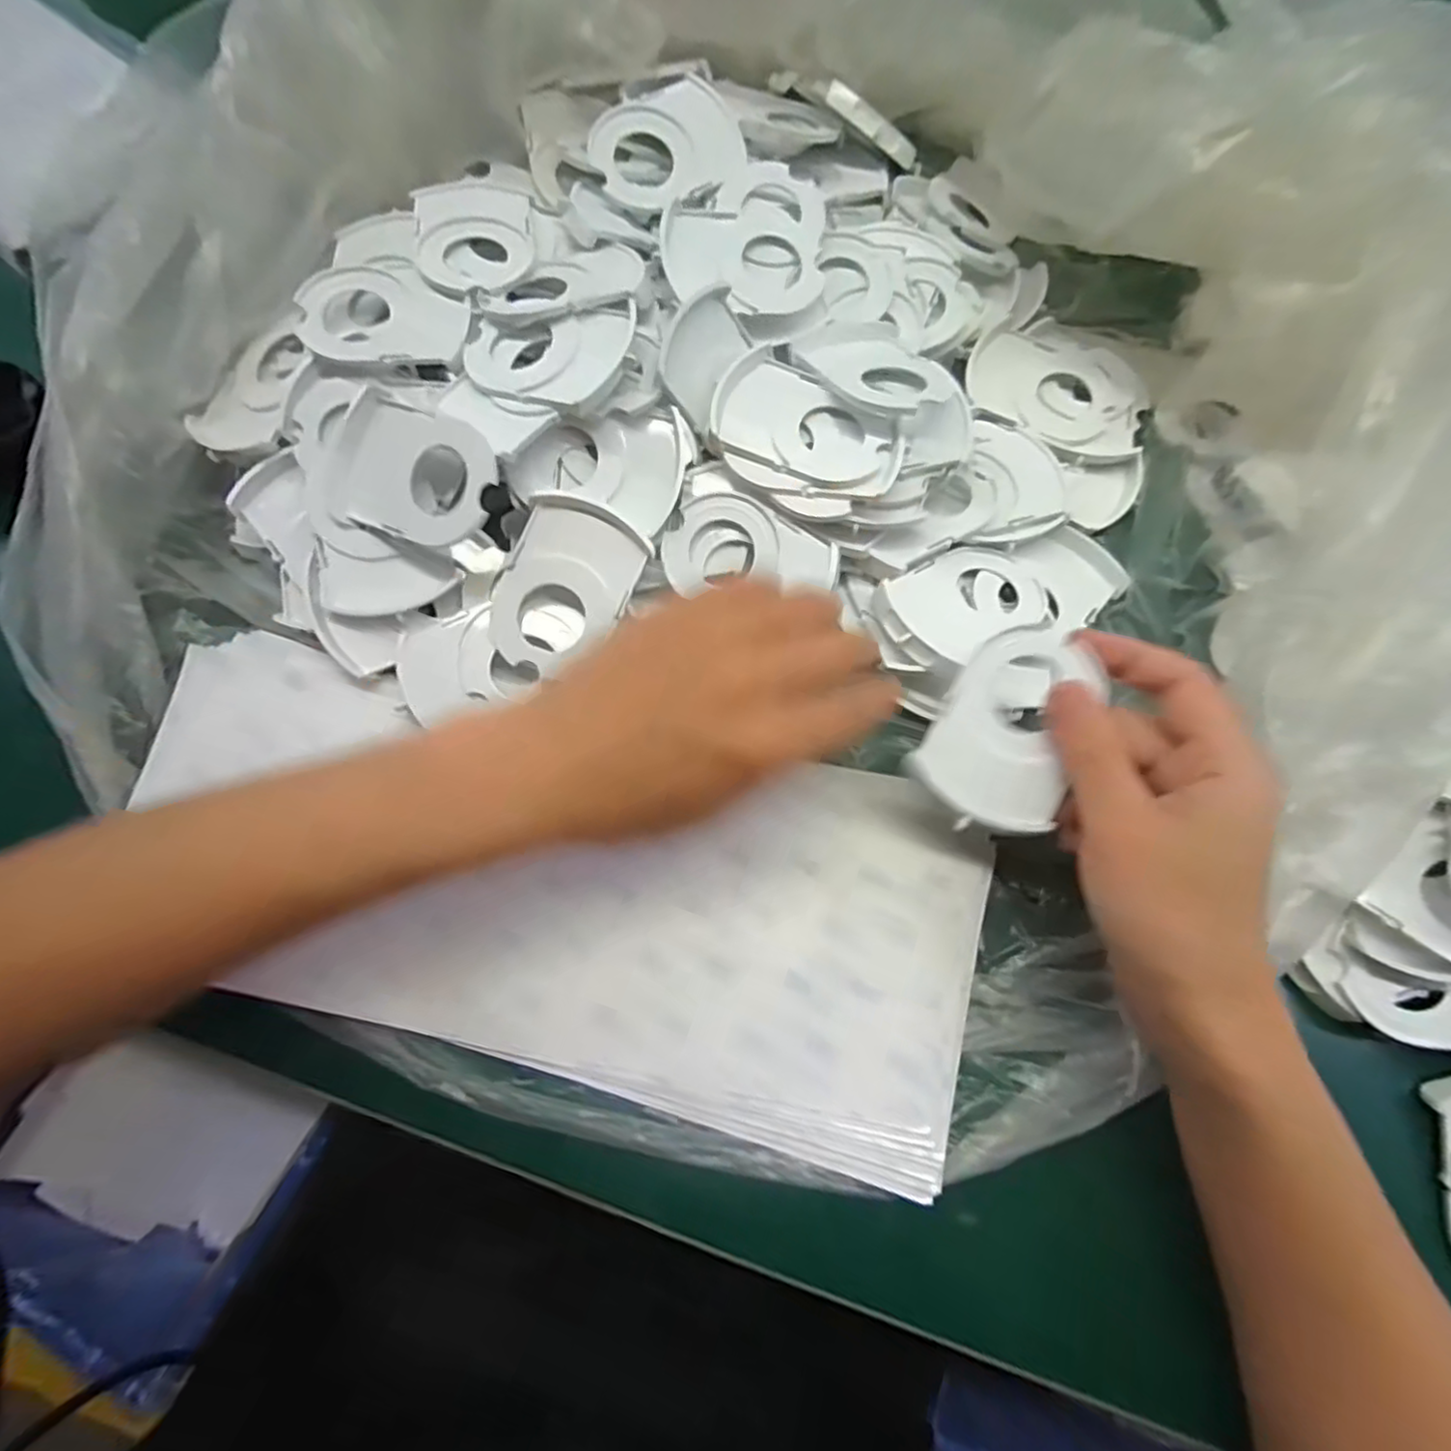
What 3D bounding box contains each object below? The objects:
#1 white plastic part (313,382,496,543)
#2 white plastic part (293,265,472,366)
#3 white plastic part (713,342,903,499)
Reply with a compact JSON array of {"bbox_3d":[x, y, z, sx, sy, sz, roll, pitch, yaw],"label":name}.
[{"bbox_3d":[-0.138,-0.110,0.284,0.087,0.008,0.055,21,97,16],"label":"white plastic part"},{"bbox_3d":[-0.154,-0.187,0.298,0.073,0.008,0.052,9,73,3],"label":"white plastic part"},{"bbox_3d":[0.038,-0.133,0.295,0.086,0.014,0.055,21,74,6],"label":"white plastic part"}]

